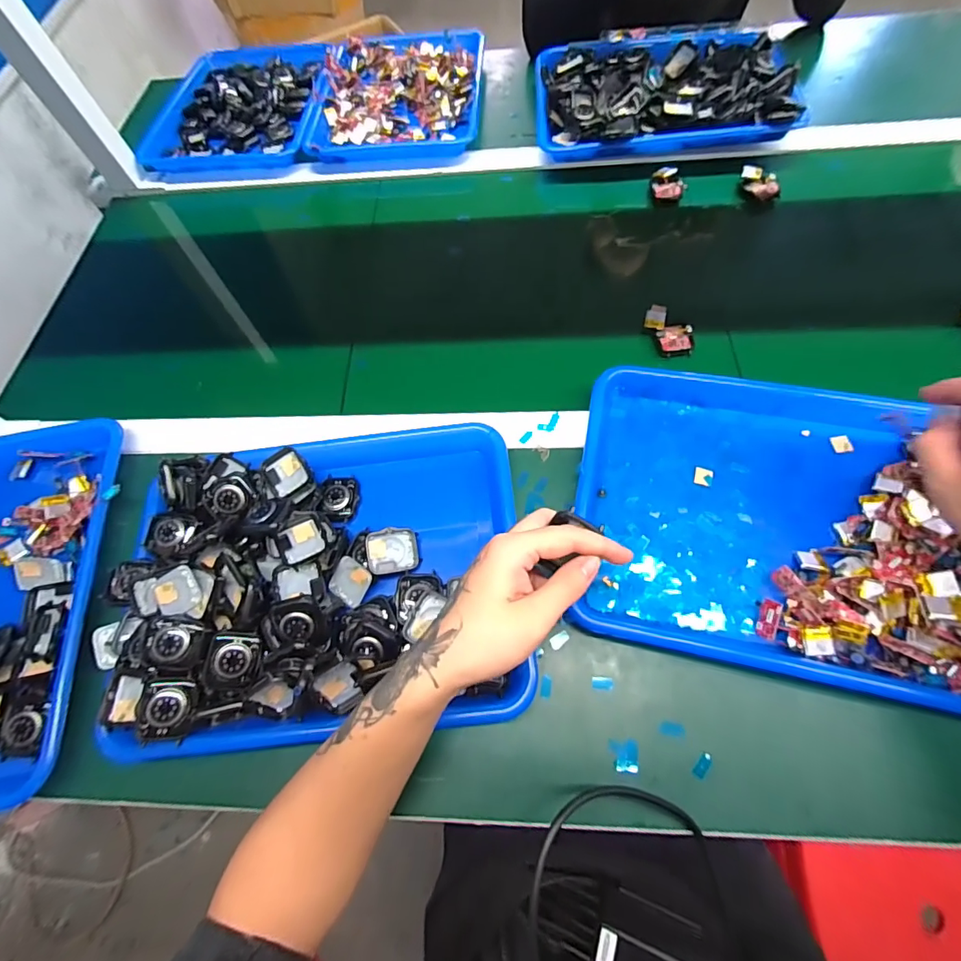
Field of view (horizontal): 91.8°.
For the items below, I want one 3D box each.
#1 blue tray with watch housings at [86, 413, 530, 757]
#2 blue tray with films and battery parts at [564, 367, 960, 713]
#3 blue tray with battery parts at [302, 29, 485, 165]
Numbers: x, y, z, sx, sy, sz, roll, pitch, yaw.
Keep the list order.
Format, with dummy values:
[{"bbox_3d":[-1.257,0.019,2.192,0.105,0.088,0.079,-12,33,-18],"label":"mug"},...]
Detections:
[{"bbox_3d":[-0.137,0.075,0.396,0.335,0.052,0.258,-7,66,2],"label":"blue tray with watch housings"},{"bbox_3d":[0.251,0.027,0.396,0.323,0.046,0.268,6,67,8],"label":"blue tray with films and battery parts"},{"bbox_3d":[-0.124,-0.599,0.722,0.251,0.045,0.293,0,66,5],"label":"blue tray with battery parts"}]

